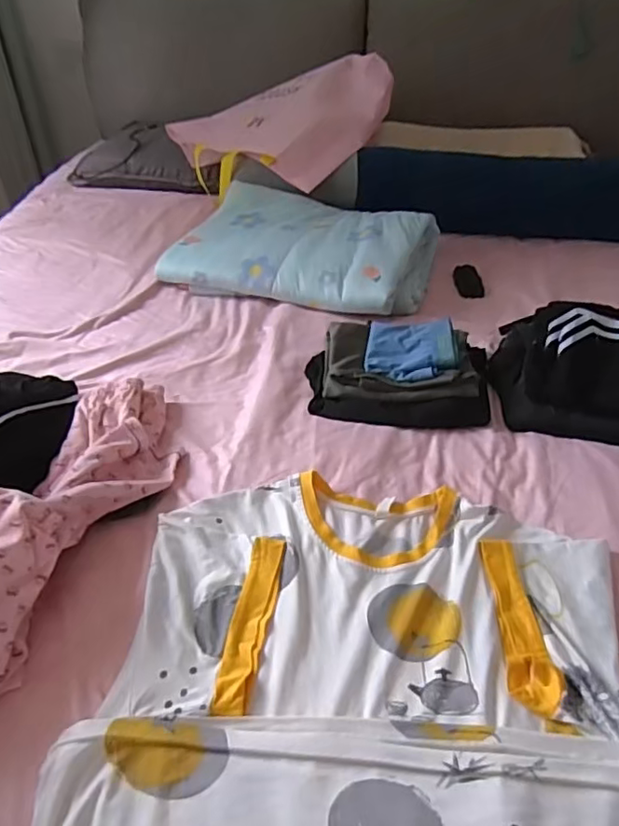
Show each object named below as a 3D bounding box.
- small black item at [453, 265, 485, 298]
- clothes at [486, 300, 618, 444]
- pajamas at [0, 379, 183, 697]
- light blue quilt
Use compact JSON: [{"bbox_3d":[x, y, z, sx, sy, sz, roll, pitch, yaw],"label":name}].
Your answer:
[{"bbox_3d":[0.340,-0.283,1.261,0.055,0.010,0.132,2,40,3],"label":"small black item"},{"bbox_3d":[0.466,-0.076,0.909,0.342,0.119,0.246,15,42,17],"label":"clothes"},{"bbox_3d":[-0.301,0.099,0.690,0.171,0.133,0.500,10,41,11],"label":"pajamas"},{"bbox_3d":[-0.011,-0.356,1.259,0.527,0.103,0.340,12,41,15],"label":"light blue quilt"}]

